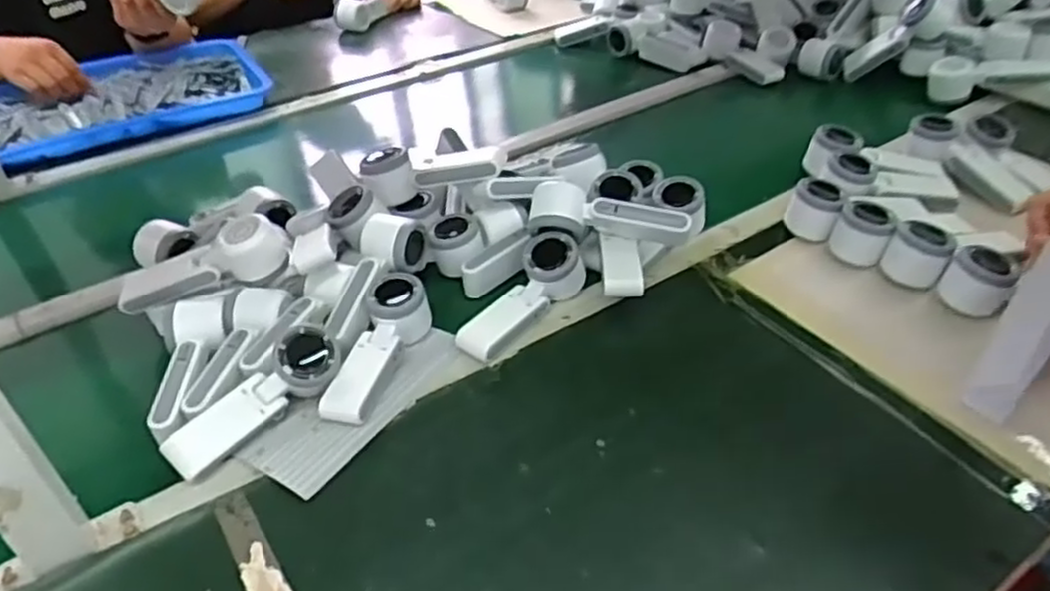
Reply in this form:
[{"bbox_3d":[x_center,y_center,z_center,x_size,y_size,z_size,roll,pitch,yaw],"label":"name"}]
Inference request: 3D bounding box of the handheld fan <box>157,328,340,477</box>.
[{"bbox_3d":[-0.233,0.085,0.644,0.168,0.057,0.049,-31,48,-30],"label":"handheld fan"}]

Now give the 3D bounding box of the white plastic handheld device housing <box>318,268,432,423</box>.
[{"bbox_3d":[-0.135,0.041,0.703,0.059,0.045,0.181,7,41,10],"label":"white plastic handheld device housing"}]

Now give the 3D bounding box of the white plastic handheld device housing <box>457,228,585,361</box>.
[{"bbox_3d":[-0.007,-0.001,0.748,0.061,0.060,0.156,29,49,32],"label":"white plastic handheld device housing"}]

